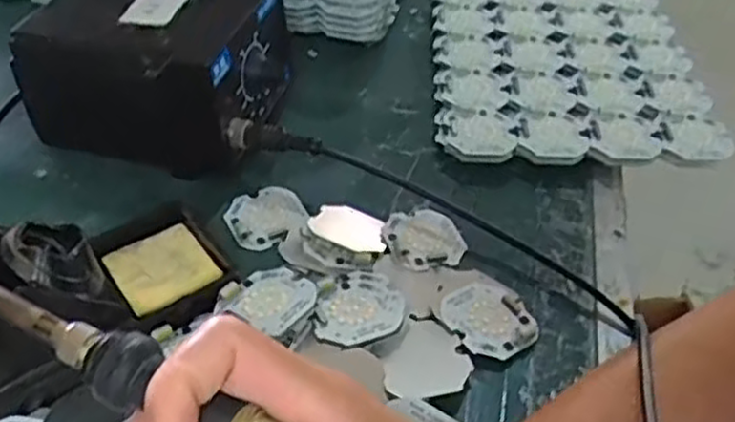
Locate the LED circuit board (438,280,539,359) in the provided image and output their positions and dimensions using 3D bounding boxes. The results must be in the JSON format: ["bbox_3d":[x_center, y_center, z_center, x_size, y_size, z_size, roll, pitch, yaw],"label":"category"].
[{"bbox_3d":[0.066,0.058,0.402,0.046,0.004,0.049,-18,48,-28],"label":"LED circuit board"}]

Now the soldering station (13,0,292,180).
[{"bbox_3d":[-0.133,-0.103,0.488,0.153,0.105,0.115,10,45,7],"label":"soldering station"}]

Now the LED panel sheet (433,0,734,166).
[{"bbox_3d":[0.149,-0.118,0.567,0.189,0.021,0.234,3,44,0],"label":"LED panel sheet"}]

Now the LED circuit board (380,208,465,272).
[{"bbox_3d":[0.034,0.016,0.445,0.046,0.004,0.046,-8,49,-22],"label":"LED circuit board"}]

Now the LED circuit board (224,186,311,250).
[{"bbox_3d":[-0.061,0.002,0.456,0.048,0.010,0.049,-17,48,-19],"label":"LED circuit board"}]

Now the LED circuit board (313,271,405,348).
[{"bbox_3d":[-0.003,0.050,0.388,0.042,0.004,0.057,10,33,11],"label":"LED circuit board"}]

